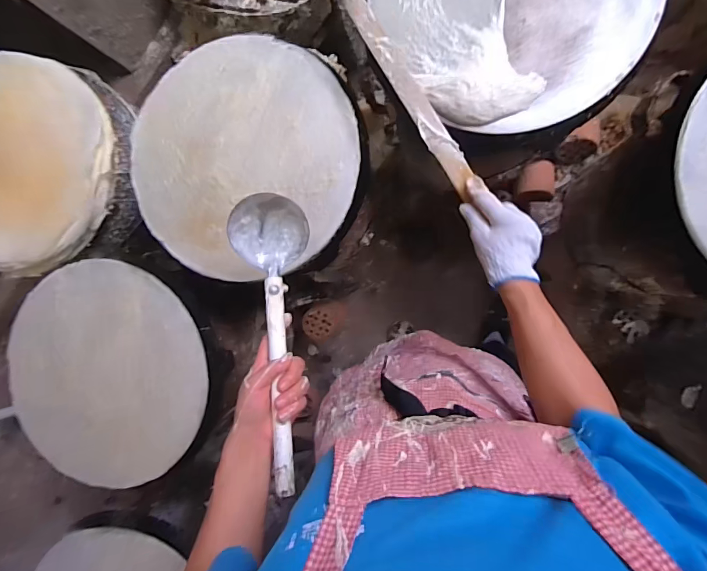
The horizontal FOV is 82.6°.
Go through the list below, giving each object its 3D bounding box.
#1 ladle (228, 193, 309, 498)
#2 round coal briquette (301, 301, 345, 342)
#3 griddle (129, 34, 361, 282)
[{"bbox_3d":[-0.091,0.062,0.473,0.087,0.055,0.332,-7,79,10],"label":"ladle"},{"bbox_3d":[-0.092,0.107,1.275,0.095,0.129,0.116,20,95,8],"label":"round coal briquette"},{"bbox_3d":[-0.175,-0.201,0.638,0.358,0.030,0.365,0,92,10],"label":"griddle"}]

